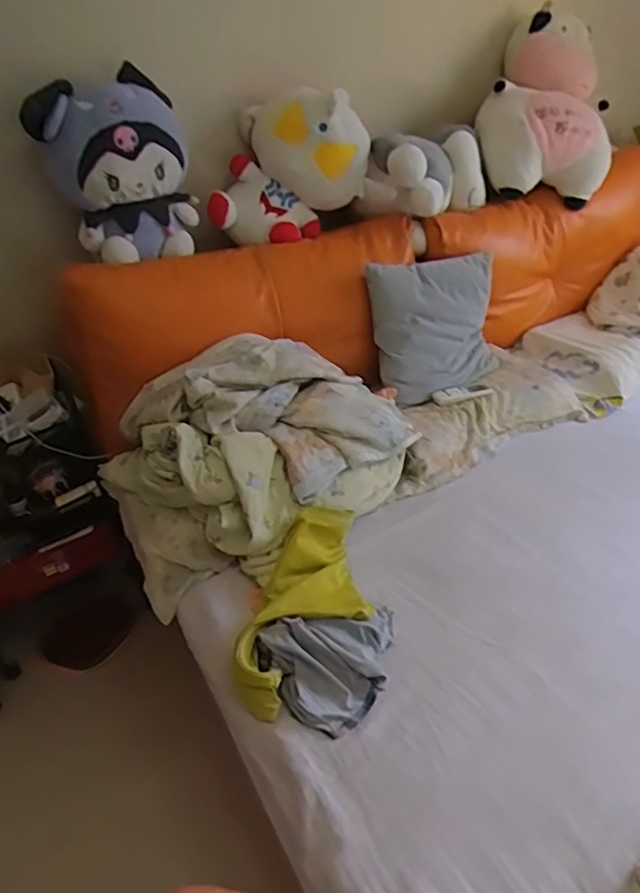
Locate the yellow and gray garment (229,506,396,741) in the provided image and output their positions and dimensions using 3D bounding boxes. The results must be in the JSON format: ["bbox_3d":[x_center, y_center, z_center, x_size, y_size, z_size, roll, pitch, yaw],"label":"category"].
[{"bbox_3d":[0.008,0.283,1.073,0.241,0.103,0.402,6,37,15],"label":"yellow and gray garment"}]

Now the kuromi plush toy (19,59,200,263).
[{"bbox_3d":[-0.412,-0.560,1.242,0.274,0.347,0.212,-12,36,-9],"label":"kuromi plush toy"}]

